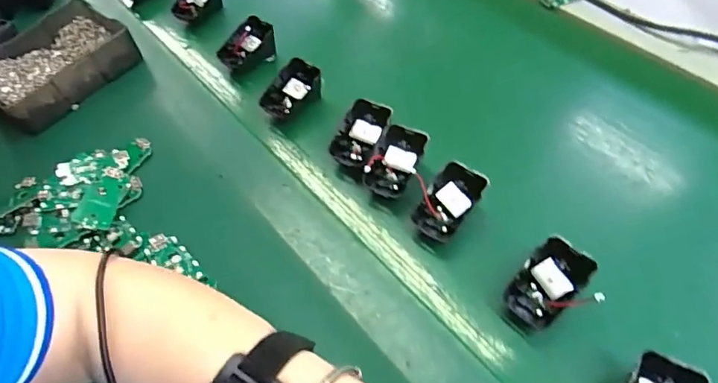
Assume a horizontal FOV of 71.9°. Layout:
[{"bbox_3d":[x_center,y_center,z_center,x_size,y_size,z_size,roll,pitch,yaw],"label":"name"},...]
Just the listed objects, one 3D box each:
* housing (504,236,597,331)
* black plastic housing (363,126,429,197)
[{"bbox_3d":[0.147,0.071,0.387,0.063,0.029,0.043,-38,60,-19],"label":"housing"},{"bbox_3d":[0.038,-0.025,0.471,0.052,0.034,0.066,17,58,17],"label":"black plastic housing"}]

